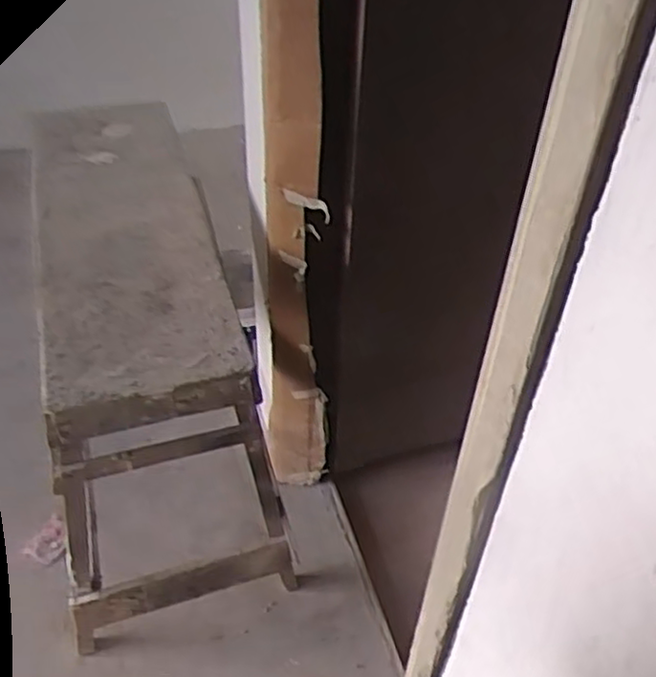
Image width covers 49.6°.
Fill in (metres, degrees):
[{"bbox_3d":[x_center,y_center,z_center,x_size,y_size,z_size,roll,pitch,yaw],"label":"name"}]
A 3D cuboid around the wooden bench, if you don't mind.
[{"bbox_3d":[-0.445,0.007,1.710,0.447,0.662,1.042,-11,44,-13],"label":"wooden bench"}]

